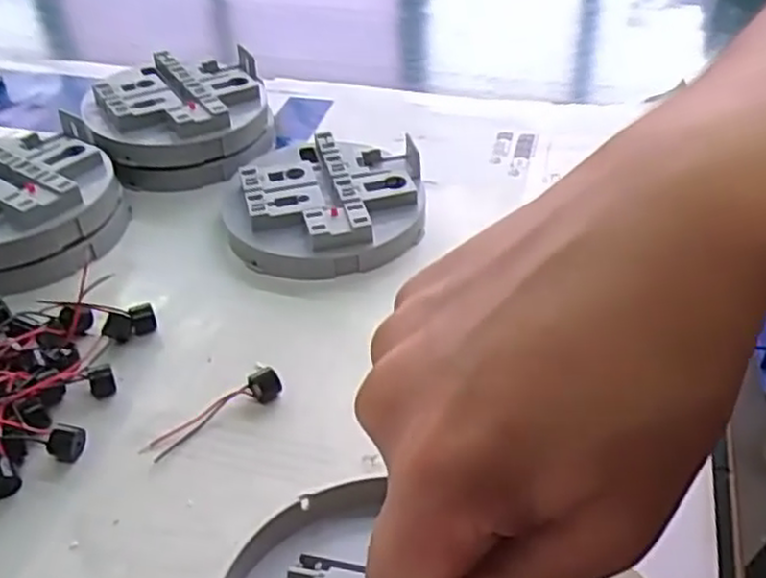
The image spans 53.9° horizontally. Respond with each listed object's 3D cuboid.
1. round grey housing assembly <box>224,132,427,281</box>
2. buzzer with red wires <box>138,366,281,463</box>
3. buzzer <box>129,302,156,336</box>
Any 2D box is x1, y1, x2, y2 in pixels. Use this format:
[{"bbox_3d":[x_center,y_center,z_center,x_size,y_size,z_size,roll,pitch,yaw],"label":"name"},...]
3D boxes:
[{"bbox_3d":[-0.029,-0.045,0.385,0.098,0.023,0.097,-1,40,1],"label":"round grey housing assembly"},{"bbox_3d":[-0.066,0.047,0.289,0.056,0.012,0.011,-25,45,-25],"label":"buzzer with red wires"},{"bbox_3d":[-0.105,0.014,0.328,0.011,0.010,0.010,-18,43,-18],"label":"buzzer"}]

